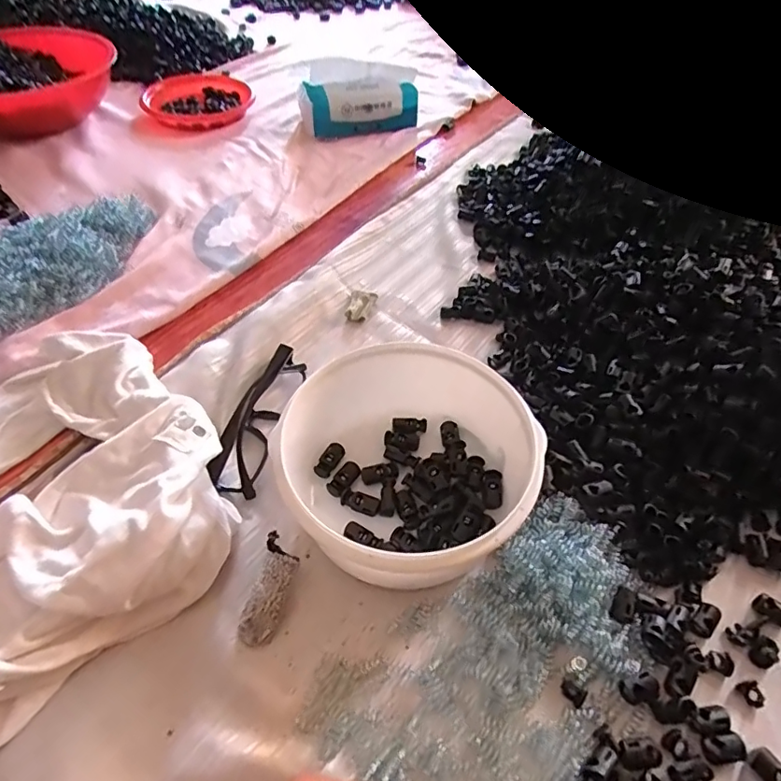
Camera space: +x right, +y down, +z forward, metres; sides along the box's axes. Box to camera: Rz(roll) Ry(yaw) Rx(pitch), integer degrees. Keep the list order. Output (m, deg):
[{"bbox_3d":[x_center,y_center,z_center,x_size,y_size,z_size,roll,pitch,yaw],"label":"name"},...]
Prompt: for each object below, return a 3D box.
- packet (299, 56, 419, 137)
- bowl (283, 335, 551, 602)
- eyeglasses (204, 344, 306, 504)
[{"bbox_3d":[-0.043,-0.411,0.733,0.159,0.081,0.061,-15,51,-12],"label":"packet"},{"bbox_3d":[0.010,0.055,0.344,0.156,0.076,0.145,0,50,0],"label":"bowl"},{"bbox_3d":[-0.099,0.017,0.402,0.027,0.031,0.129,9,51,8],"label":"eyeglasses"}]

